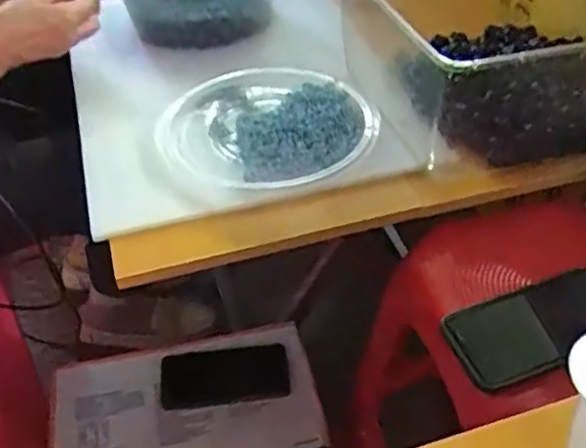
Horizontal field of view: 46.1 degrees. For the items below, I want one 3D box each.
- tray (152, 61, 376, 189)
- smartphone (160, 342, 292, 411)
[{"bbox_3d":[-0.031,-0.108,0.748,0.223,0.034,0.194,-8,43,-6],"label":"tray"},{"bbox_3d":[-0.088,0.197,0.893,0.163,0.015,0.081,-6,53,-6],"label":"smartphone"}]

